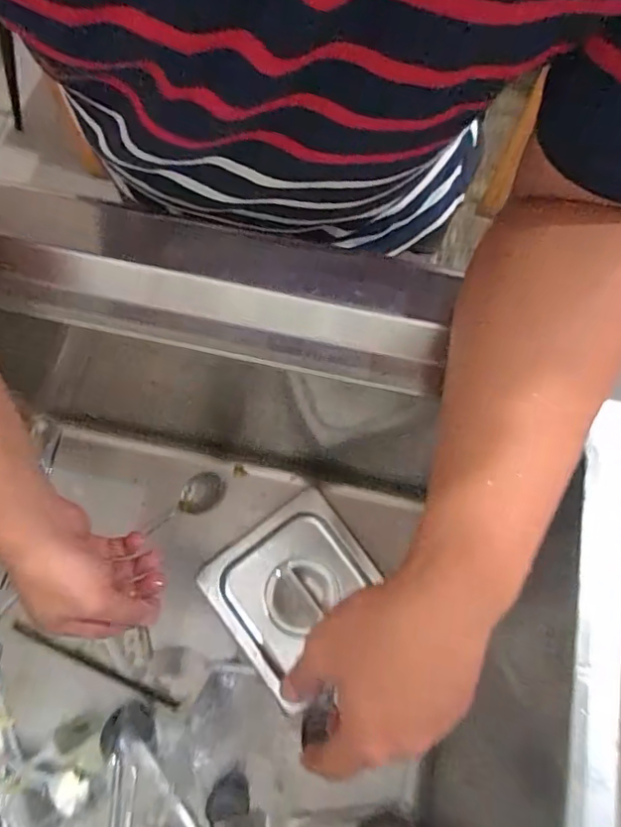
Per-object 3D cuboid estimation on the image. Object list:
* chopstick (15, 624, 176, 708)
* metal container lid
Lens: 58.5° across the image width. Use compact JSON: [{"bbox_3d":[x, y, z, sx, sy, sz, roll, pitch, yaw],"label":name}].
[{"bbox_3d":[-0.218,0.256,0.561,0.186,0.007,0.009,23,72,6],"label":"chopstick"},{"bbox_3d":[-0.014,0.182,0.572,0.157,0.032,0.148,-35,82,-11],"label":"metal container lid"}]

